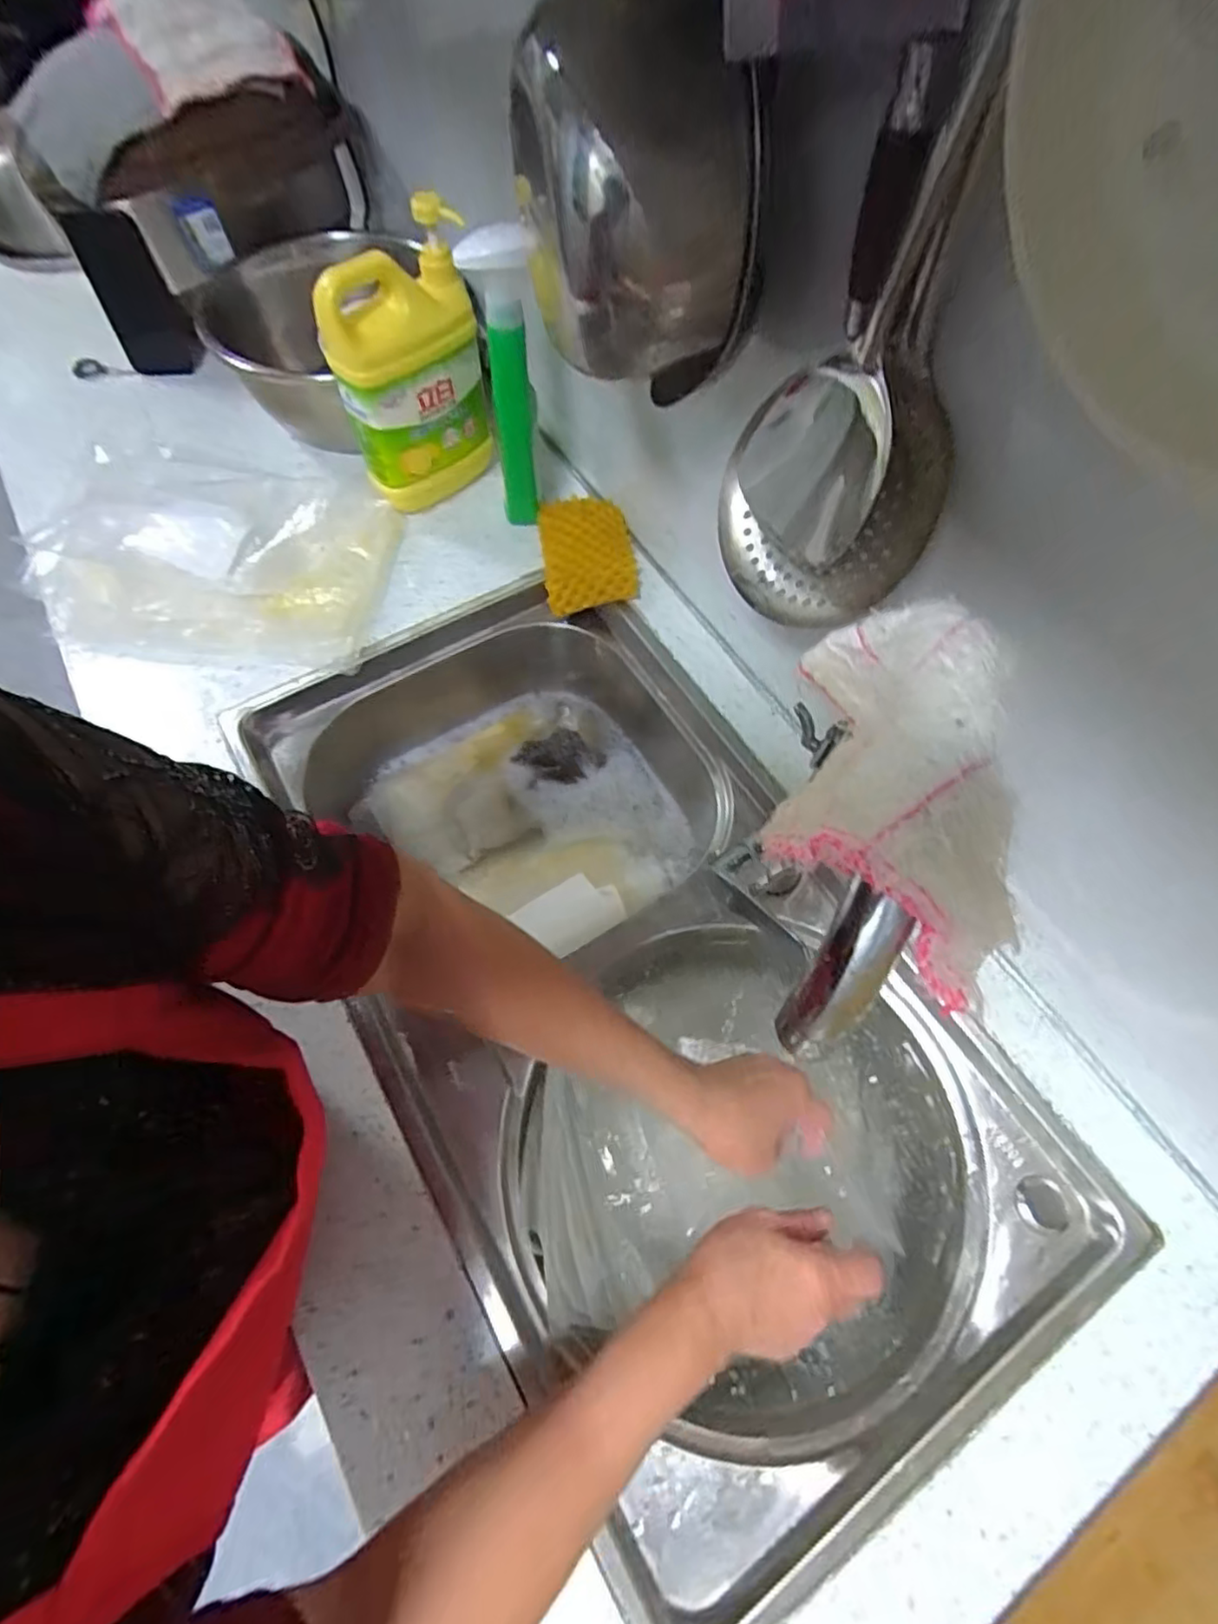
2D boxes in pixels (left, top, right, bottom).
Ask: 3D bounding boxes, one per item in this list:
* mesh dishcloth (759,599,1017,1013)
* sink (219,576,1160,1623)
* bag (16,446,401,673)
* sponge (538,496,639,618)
[{"bbox_3d":[0.101,-0.026,0.229,0.073,0.089,0.164,7,49,3],"label":"mesh dishcloth"},{"bbox_3d":[0.013,0.139,0.582,0.412,0.170,0.740,-28,68,-13],"label":"sink"},{"bbox_3d":[-0.362,-0.246,0.600,0.277,0.096,0.186,2,65,1],"label":"bag"},{"bbox_3d":[-0.022,-0.267,0.651,0.091,0.024,0.121,-6,65,-4],"label":"sponge"}]

